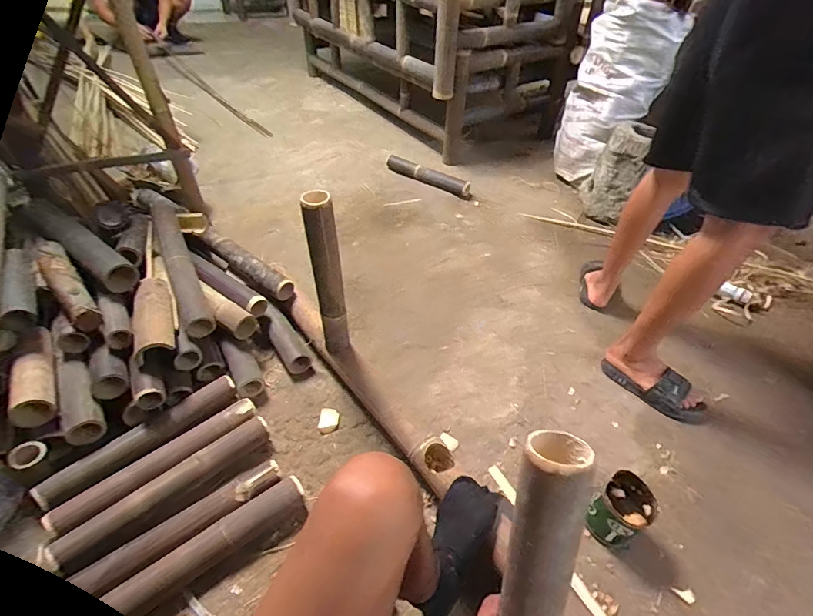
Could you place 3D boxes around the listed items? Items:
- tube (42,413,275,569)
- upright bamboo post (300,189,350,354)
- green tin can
[{"bbox_3d":[-0.450,0.345,0.852,0.079,0.051,0.405,35,49,30],"label":"tube"},{"bbox_3d":[-0.176,-0.061,0.989,0.072,0.412,0.060,-5,42,-10],"label":"upright bamboo post"},{"bbox_3d":[0.425,0.403,0.867,0.108,0.106,0.098,-25,49,-28],"label":"green tin can"}]

